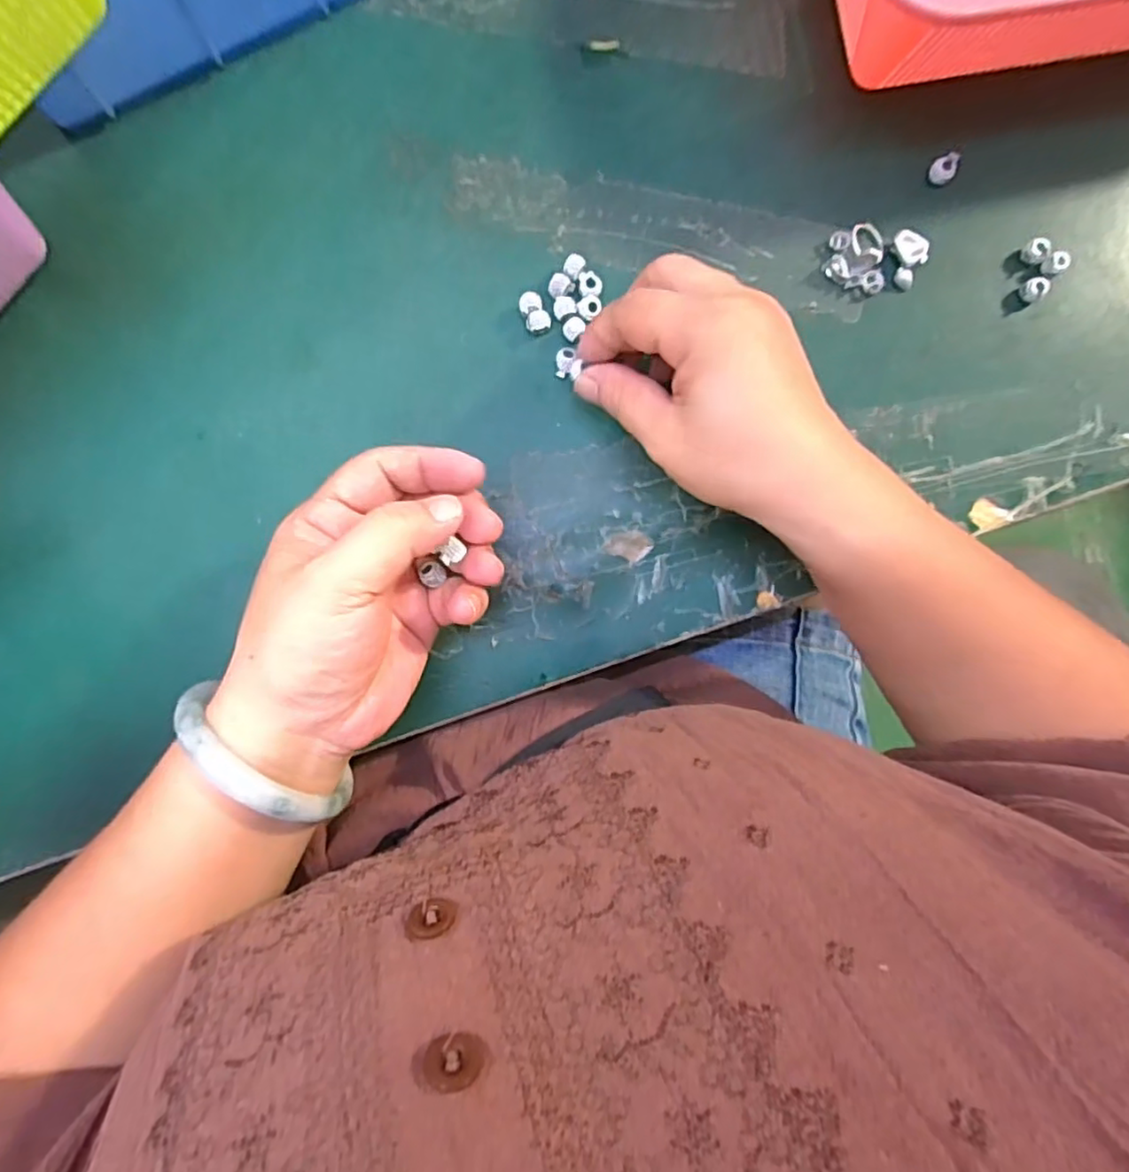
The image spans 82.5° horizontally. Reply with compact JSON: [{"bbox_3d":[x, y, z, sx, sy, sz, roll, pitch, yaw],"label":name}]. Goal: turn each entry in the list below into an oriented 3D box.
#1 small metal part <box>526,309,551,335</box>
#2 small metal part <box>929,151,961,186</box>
[{"bbox_3d":[-0.012,-0.122,0.297,0.011,0.005,0.010,0,88,-1],"label":"small metal part"},{"bbox_3d":[0.177,-0.194,0.300,0.011,0.012,0.010,0,88,-1],"label":"small metal part"}]

